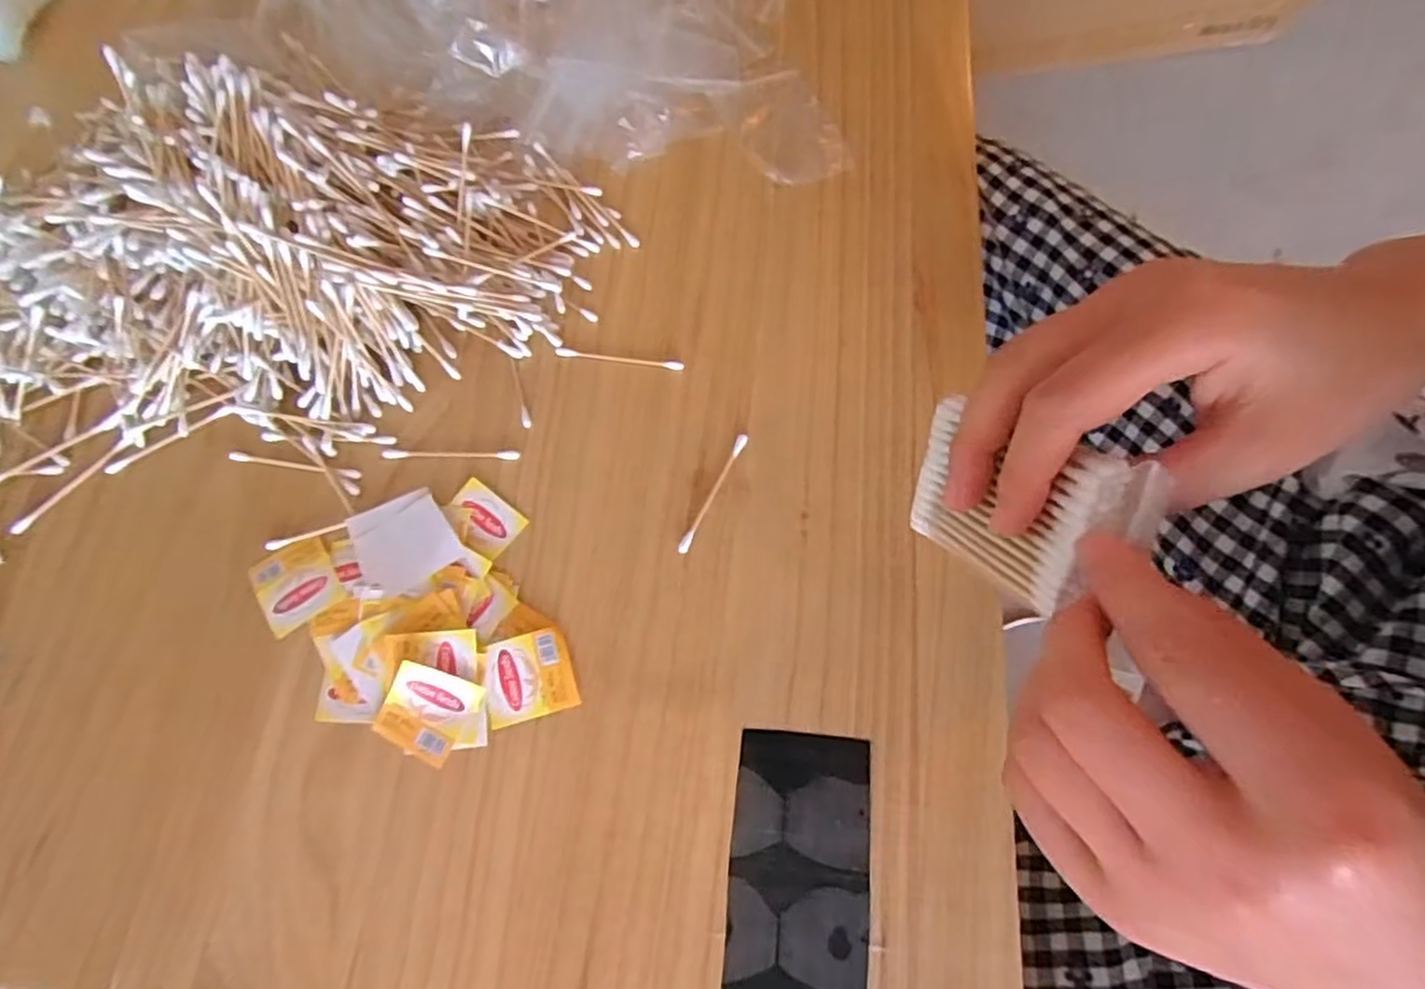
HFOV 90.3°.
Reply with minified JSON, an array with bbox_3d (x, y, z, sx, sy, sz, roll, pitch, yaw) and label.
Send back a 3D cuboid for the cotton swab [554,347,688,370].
[{"bbox_3d":[-0.052,-0.076,0.394,0.072,0.004,0.006,8,72,3],"label":"cotton swab"}]

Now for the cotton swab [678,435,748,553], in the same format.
[{"bbox_3d":[0.000,-0.002,0.368,0.005,0.004,0.072,27,74,8],"label":"cotton swab"}]

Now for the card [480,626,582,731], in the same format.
[{"bbox_3d":[-0.088,0.086,0.338,0.042,0.005,0.038,-15,73,-5],"label":"card"}]

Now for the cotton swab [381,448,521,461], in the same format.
[{"bbox_3d":[-0.138,-0.022,0.374,0.073,0.004,0.006,1,72,0],"label":"cotton swab"}]

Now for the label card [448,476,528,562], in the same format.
[{"bbox_3d":[-0.118,0.012,0.365,0.039,0.004,0.027,36,76,11],"label":"label card"}]

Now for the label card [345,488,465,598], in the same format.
[{"bbox_3d":[-0.156,0.024,0.357,0.051,0.004,0.048,-21,70,-6],"label":"label card"}]

